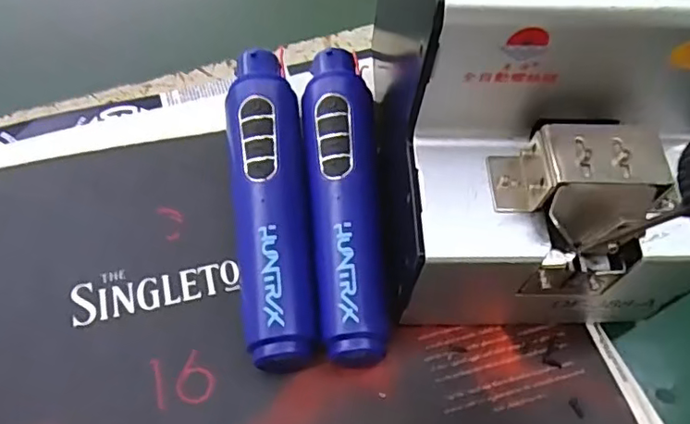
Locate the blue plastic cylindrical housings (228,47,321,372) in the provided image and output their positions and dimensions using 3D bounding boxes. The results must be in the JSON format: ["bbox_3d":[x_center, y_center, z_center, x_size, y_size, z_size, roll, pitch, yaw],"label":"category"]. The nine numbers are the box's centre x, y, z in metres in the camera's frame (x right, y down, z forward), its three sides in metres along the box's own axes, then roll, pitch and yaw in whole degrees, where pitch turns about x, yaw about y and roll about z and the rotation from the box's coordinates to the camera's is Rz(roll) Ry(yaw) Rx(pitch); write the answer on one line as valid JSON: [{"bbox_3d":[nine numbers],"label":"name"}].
[{"bbox_3d":[-0.037,-0.008,0.293,0.036,0.044,0.173,-6,60,-6],"label":"blue plastic cylindrical housings"}]

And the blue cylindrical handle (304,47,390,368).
[{"bbox_3d":[-0.002,-0.009,0.296,0.034,0.044,0.172,-2,60,-4],"label":"blue cylindrical handle"}]

